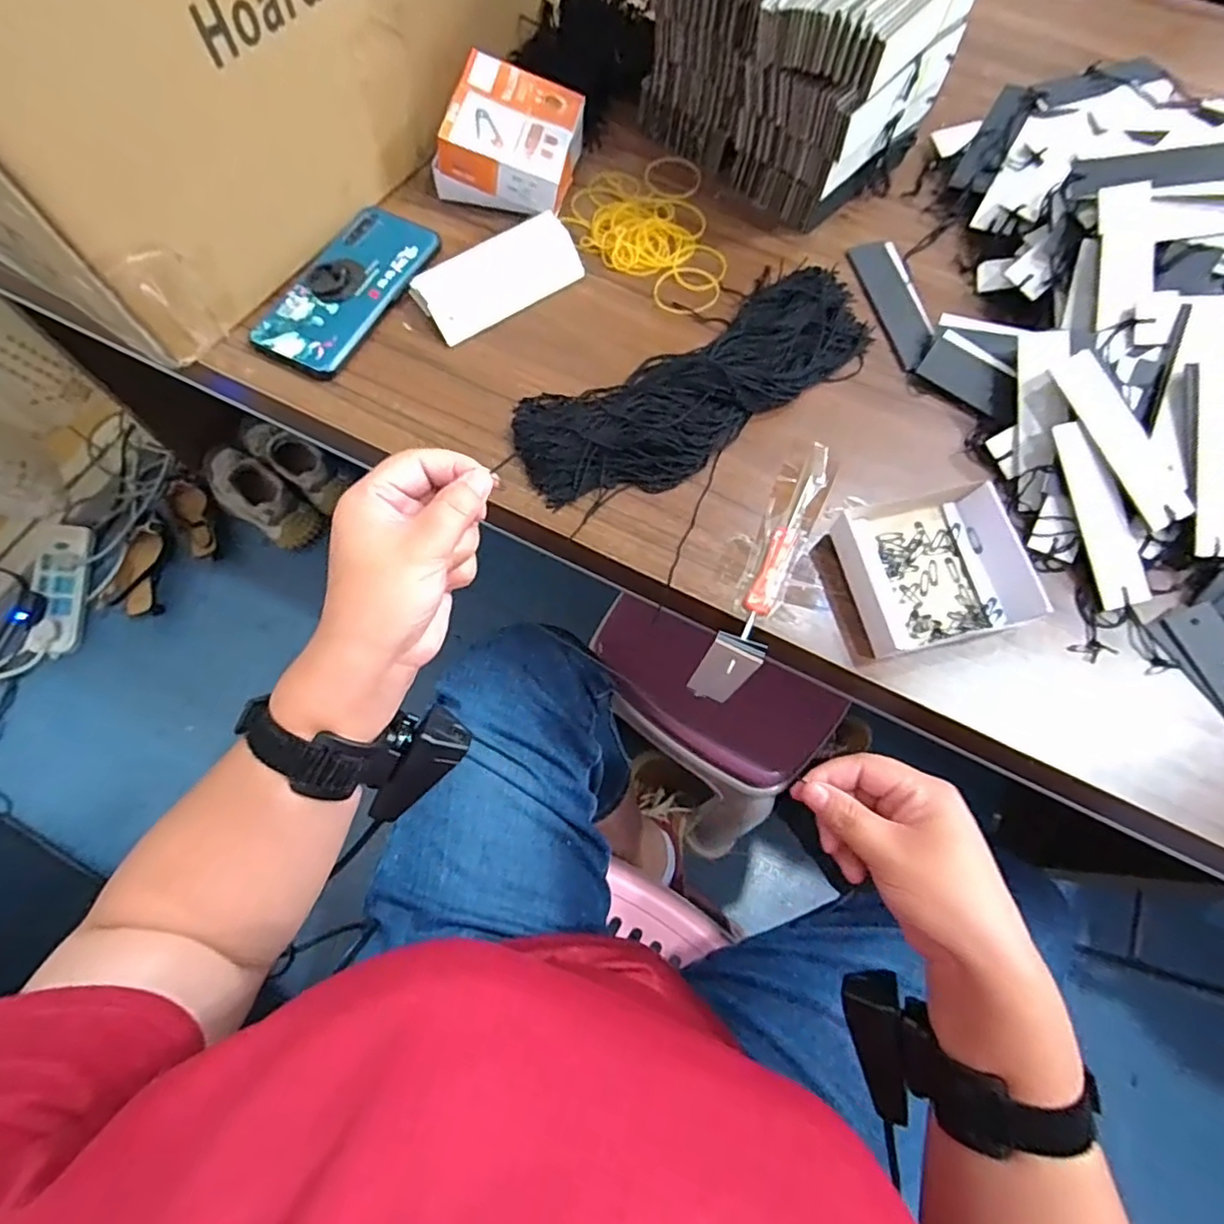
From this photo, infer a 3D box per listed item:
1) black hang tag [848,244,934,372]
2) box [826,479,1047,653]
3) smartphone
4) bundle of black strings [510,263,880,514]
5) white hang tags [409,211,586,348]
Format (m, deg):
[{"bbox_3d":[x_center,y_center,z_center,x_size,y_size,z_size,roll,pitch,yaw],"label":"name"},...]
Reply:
[{"bbox_3d":[0.227,-0.249,0.489,0.039,0.005,0.122,-11,71,-5],"label":"black hang tag"},{"bbox_3d":[0.210,-0.033,0.403,0.105,0.025,0.100,-12,71,-5],"label":"box"},{"bbox_3d":[-0.204,-0.253,0.476,0.071,0.020,0.160,27,72,9],"label":"smartphone"},{"bbox_3d":[0.066,-0.166,0.447,0.282,0.026,0.103,-30,73,-11],"label":"bundle of black strings"},{"bbox_3d":[-0.087,-0.262,0.479,0.130,0.024,0.056,-35,74,-12],"label":"white hang tags"}]

